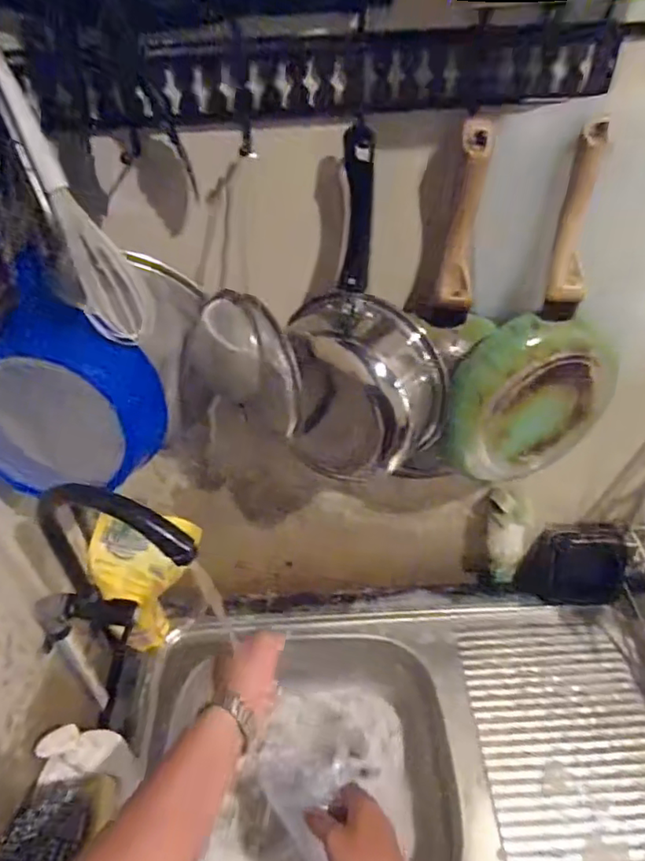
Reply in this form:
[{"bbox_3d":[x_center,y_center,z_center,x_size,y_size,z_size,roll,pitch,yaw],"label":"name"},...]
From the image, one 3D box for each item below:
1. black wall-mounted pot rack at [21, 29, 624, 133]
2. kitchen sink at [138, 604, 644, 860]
[{"bbox_3d":[0.003,-0.291,0.471,0.463,0.058,0.018,-5,41,0],"label":"black wall-mounted pot rack"},{"bbox_3d":[0.125,0.464,0.791,0.742,0.139,0.425,-4,41,1],"label":"kitchen sink"}]

